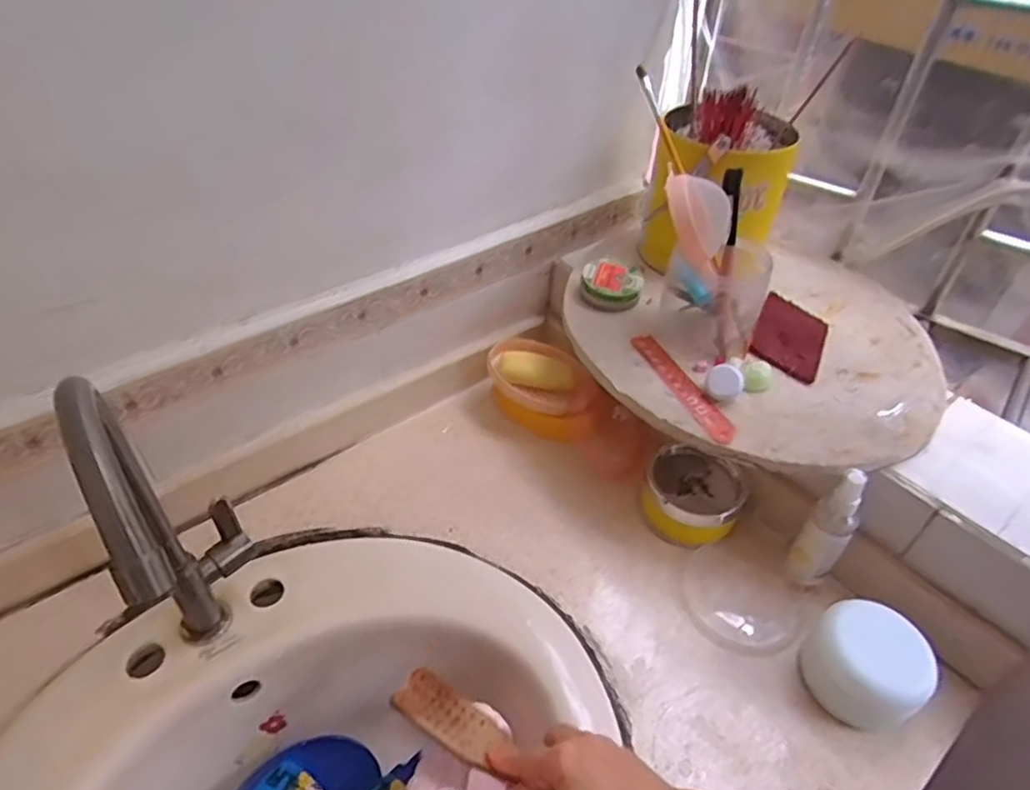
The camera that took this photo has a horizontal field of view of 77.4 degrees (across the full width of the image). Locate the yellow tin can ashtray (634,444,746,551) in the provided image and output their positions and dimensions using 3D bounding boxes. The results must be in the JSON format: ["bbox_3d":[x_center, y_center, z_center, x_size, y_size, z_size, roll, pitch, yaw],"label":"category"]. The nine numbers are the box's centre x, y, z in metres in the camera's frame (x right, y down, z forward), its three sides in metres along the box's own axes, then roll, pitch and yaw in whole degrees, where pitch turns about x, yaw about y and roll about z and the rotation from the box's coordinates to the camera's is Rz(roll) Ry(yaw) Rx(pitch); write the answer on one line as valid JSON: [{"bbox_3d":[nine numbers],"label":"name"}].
[{"bbox_3d":[0.180,0.102,0.661,0.096,0.047,0.092,3,44,-3],"label":"yellow tin can ashtray"}]

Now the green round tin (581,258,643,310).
[{"bbox_3d":[0.108,-0.125,0.716,0.064,0.023,0.067,3,44,-3],"label":"green round tin"}]

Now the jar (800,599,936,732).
[{"bbox_3d":[0.291,0.225,0.538,0.076,0.062,0.088,-25,52,-28],"label":"jar"}]

